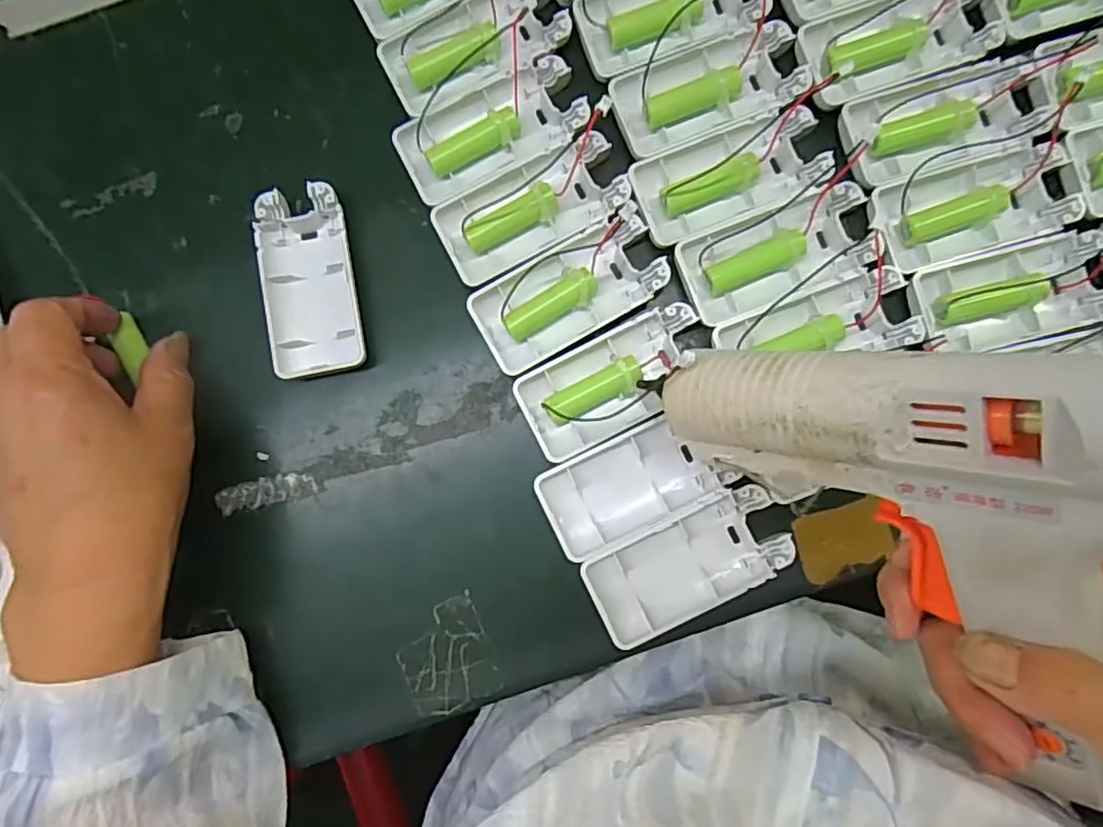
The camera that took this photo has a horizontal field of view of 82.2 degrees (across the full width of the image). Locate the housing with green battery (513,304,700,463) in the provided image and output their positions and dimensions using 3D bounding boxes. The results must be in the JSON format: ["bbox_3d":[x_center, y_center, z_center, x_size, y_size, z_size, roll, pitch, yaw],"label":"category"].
[{"bbox_3d":[0.031,-0.016,0.308,0.091,0.014,0.046,-29,85,2],"label":"housing with green battery"}]

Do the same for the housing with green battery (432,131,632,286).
[{"bbox_3d":[-0.009,-0.101,0.314,0.093,0.015,0.043,-26,85,2],"label":"housing with green battery"}]

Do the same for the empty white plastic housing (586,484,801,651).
[{"bbox_3d":[0.065,0.072,0.300,0.093,0.012,0.043,-26,85,2],"label":"empty white plastic housing"}]

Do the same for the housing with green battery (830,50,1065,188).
[{"bbox_3d":[0.194,-0.145,0.310,0.102,0.018,0.044,-17,86,3],"label":"housing with green battery"}]

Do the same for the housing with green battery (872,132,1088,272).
[{"bbox_3d":[0.203,-0.102,0.308,0.090,0.019,0.048,-17,86,3],"label":"housing with green battery"}]

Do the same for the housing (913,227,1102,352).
[{"bbox_3d":[0.220,-0.056,0.303,0.089,0.018,0.042,-15,86,3],"label":"housing"}]

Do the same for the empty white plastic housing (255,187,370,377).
[{"bbox_3d":[-0.122,-0.066,0.320,0.045,0.015,0.093,-10,86,3],"label":"empty white plastic housing"}]

